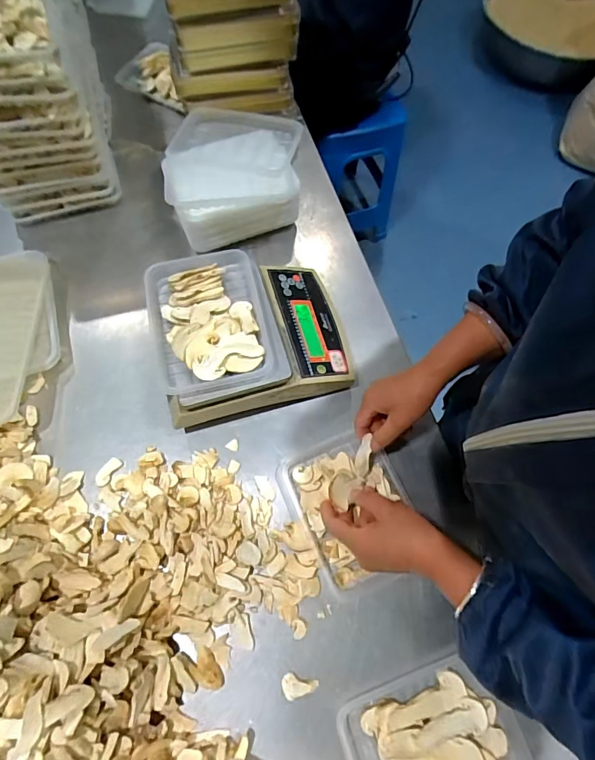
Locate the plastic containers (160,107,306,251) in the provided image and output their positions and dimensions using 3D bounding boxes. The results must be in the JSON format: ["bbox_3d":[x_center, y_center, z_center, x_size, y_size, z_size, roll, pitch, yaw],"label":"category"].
[{"bbox_3d":[-0.099,-0.326,0.697,0.215,0.114,0.204,-13,69,-7],"label":"plastic containers"}]

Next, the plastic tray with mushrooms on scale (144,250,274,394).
[{"bbox_3d":[-0.111,-0.077,0.533,0.136,0.032,0.179,-13,69,-7],"label":"plastic tray with mushrooms on scale"}]

